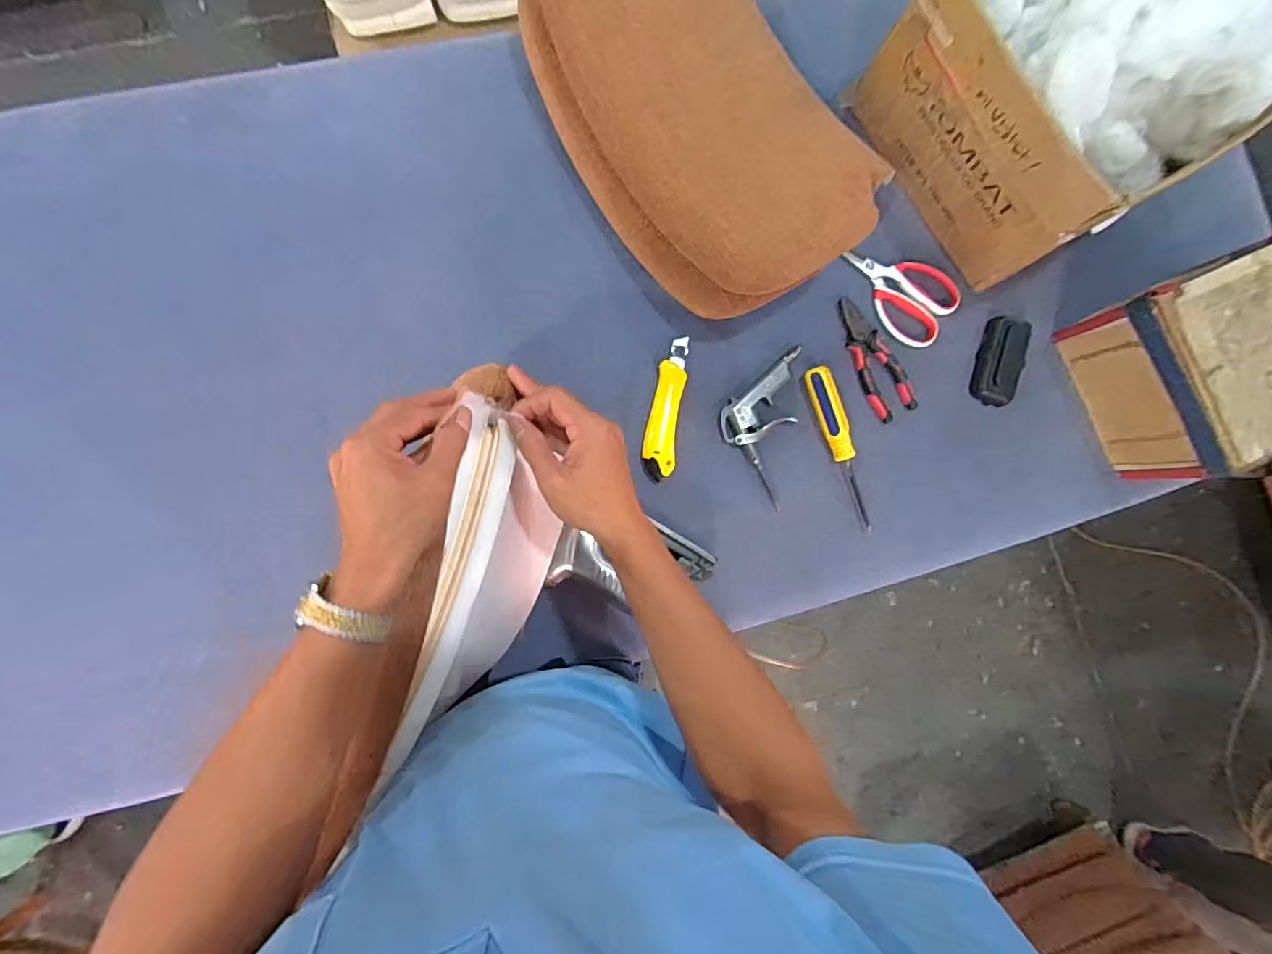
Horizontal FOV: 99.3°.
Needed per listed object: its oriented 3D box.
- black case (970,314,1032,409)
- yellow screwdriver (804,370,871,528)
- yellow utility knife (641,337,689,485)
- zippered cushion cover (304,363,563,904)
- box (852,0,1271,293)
[{"bbox_3d":[0.448,-0.143,0.666,0.052,0.021,0.107,20,84,-4],"label":"black case"},{"bbox_3d":[0.244,-0.034,0.635,0.031,0.021,0.197,-18,87,-7],"label":"yellow screwdriver"},{"bbox_3d":[0.034,-0.079,0.628,0.037,0.016,0.167,9,84,-5],"label":"yellow utility knife"},{"bbox_3d":[-0.119,0.073,0.448,0.089,0.124,0.308,10,86,-7],"label":"zippered cushion cover"},{"bbox_3d":[0.439,-0.414,0.558,0.234,0.263,0.309,-29,89,-8],"label":"box"}]

